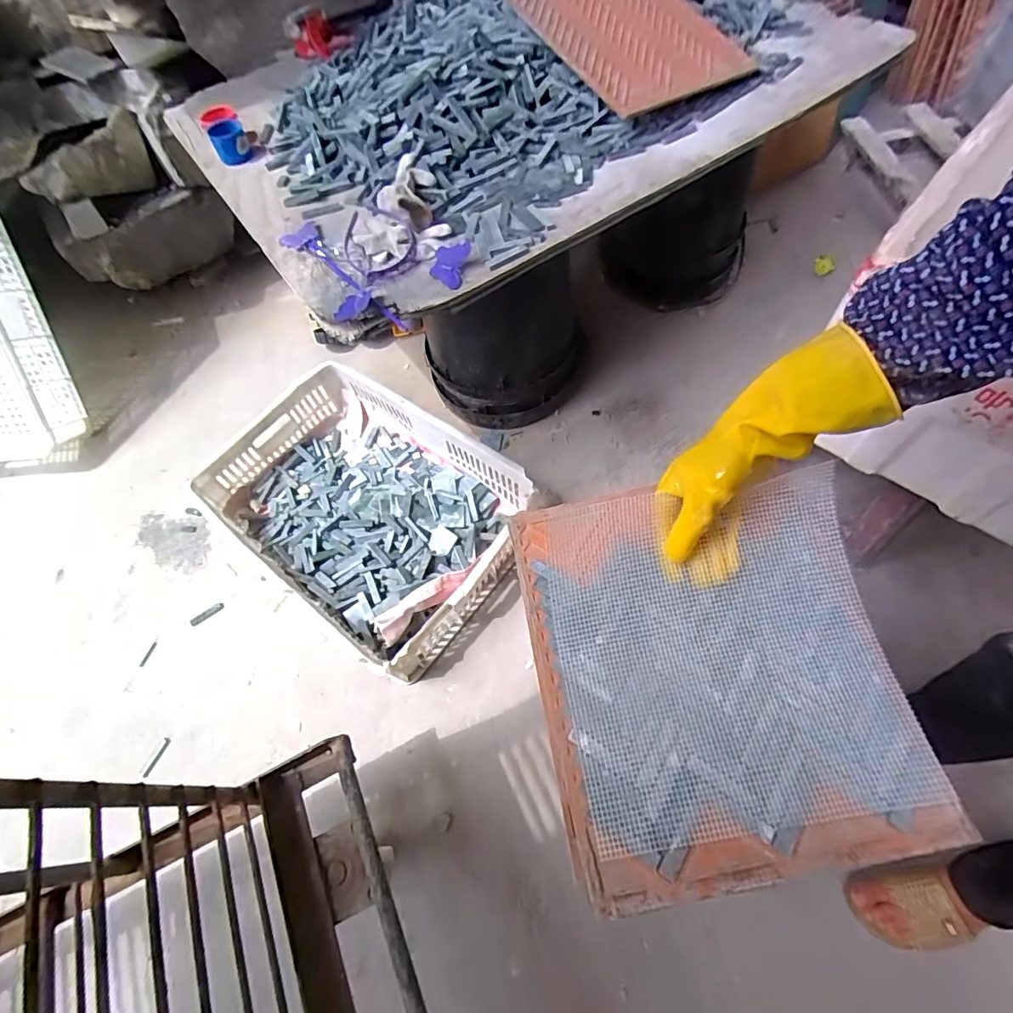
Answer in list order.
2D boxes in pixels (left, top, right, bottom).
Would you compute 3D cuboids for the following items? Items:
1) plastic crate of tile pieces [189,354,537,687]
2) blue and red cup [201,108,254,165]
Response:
[{"bbox_3d":[-0.254,-0.006,0.946,0.566,0.122,0.413,31,69,21],"label":"plastic crate of tile pieces"},{"bbox_3d":[-0.431,-0.572,0.791,0.053,0.065,0.053,-3,61,5],"label":"blue and red cup"}]

